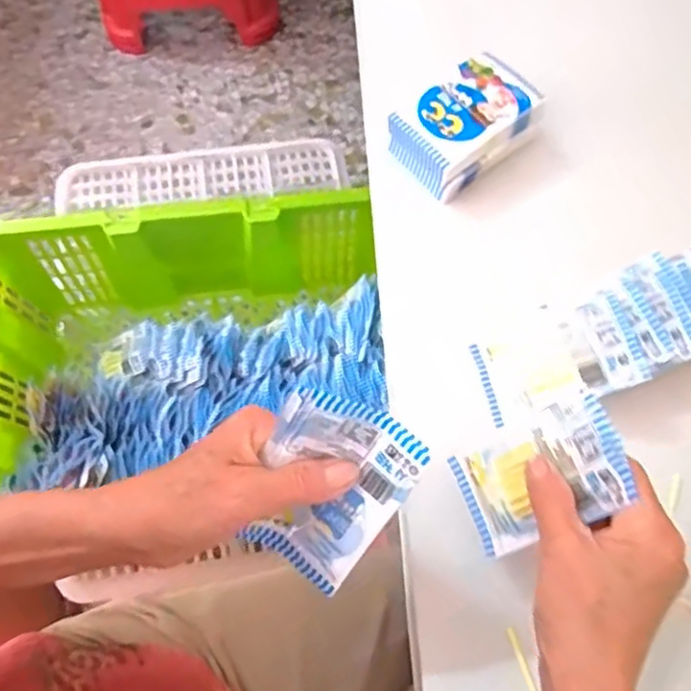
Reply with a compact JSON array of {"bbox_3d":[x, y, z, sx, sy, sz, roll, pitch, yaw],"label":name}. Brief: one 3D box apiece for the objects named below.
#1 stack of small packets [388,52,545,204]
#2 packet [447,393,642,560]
[{"bbox_3d":[0.093,-0.173,0.513,0.111,0.045,0.072,-35,74,-14],"label":"stack of small packets"},{"bbox_3d":[0.108,0.074,0.367,0.008,0.102,0.063,7,55,-42],"label":"packet"}]

